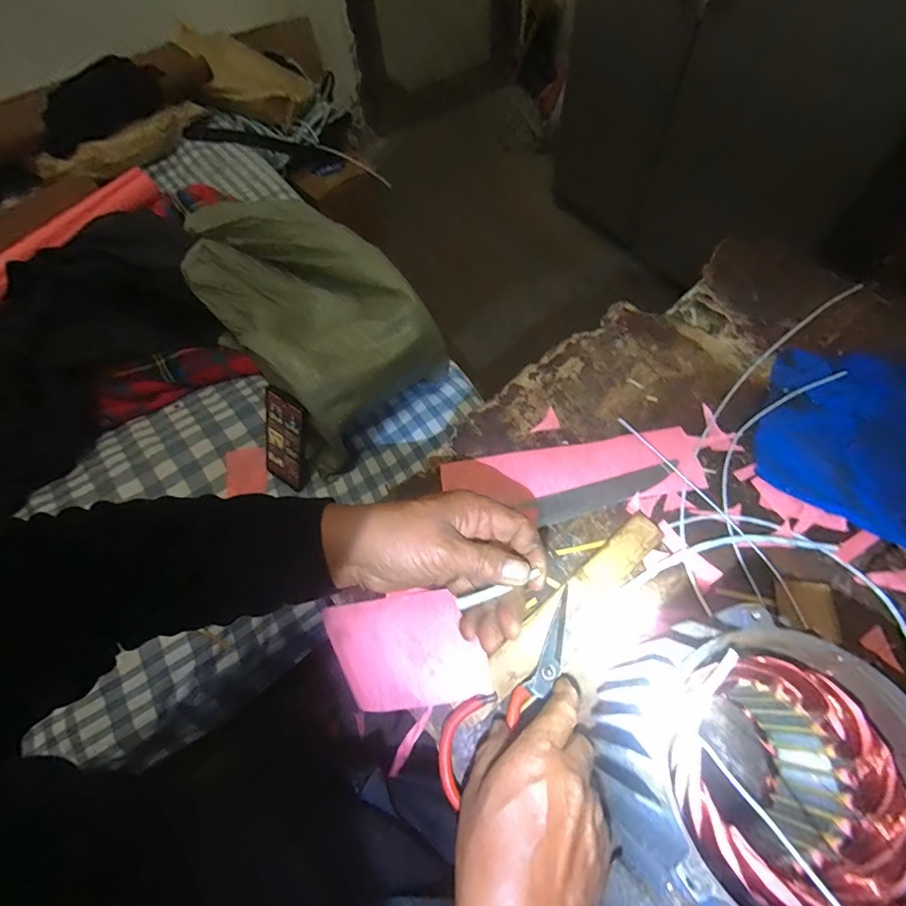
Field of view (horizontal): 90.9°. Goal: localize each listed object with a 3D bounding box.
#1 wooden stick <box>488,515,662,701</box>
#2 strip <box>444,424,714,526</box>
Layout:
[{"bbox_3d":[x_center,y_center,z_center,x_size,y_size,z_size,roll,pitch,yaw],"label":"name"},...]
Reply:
[{"bbox_3d":[0.114,0.132,0.408,0.211,0.008,0.034,-39,64,-15],"label":"wooden stick"},{"bbox_3d":[0.126,0.023,0.472,0.268,0.010,0.074,-9,58,0],"label":"strip"}]

